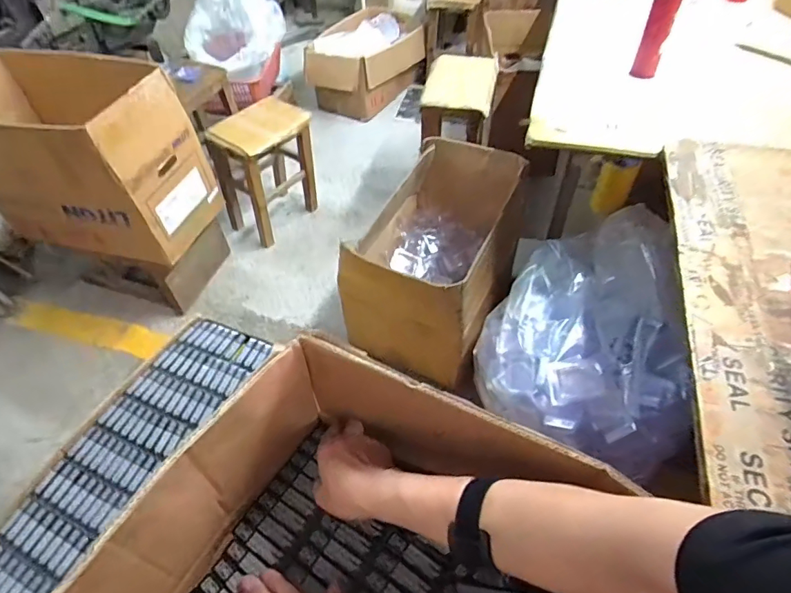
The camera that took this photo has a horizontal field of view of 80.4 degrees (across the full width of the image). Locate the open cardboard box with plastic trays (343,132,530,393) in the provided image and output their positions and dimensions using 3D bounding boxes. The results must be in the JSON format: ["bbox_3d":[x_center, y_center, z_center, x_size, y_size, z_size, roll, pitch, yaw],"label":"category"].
[{"bbox_3d":[0.131,-0.134,1.537,0.444,0.459,0.668,18,54,17],"label":"open cardboard box with plastic trays"}]

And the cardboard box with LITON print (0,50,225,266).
[{"bbox_3d":[-0.996,-0.437,1.477,0.755,0.482,0.419,14,53,13],"label":"cardboard box with LITON print"}]

